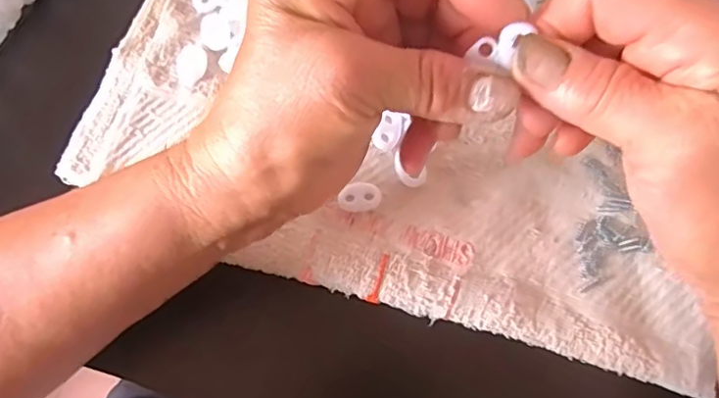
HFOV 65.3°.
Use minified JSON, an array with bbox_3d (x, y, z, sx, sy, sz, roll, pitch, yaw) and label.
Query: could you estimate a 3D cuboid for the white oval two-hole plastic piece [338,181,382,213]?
[{"bbox_3d":[0.000,-0.001,0.294,0.022,0.004,0.015,-7,74,-2],"label":"white oval two-hole plastic piece"}]

